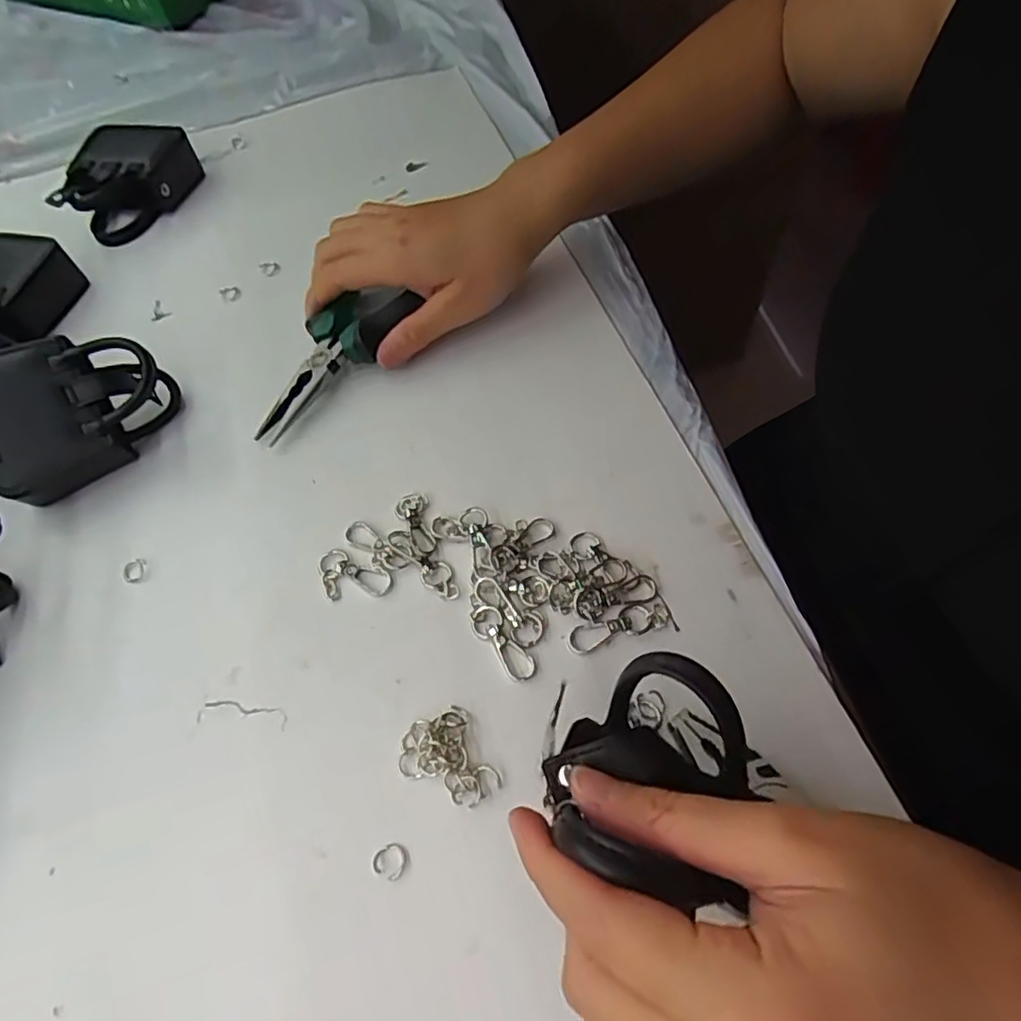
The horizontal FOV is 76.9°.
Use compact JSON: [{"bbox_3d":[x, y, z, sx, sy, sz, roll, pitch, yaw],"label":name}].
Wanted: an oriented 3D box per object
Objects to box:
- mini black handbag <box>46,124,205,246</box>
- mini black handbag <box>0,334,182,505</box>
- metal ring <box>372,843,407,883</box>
[{"bbox_3d":[-0.285,-0.242,0.477,0.074,0.038,0.103,9,61,9],"label":"mini black handbag"},{"bbox_3d":[-0.237,-0.055,0.349,0.099,0.079,0.046,-27,17,-17],"label":"mini black handbag"},{"bbox_3d":[-0.048,0.139,0.254,0.013,0.006,0.012,-1,59,2],"label":"metal ring"}]

